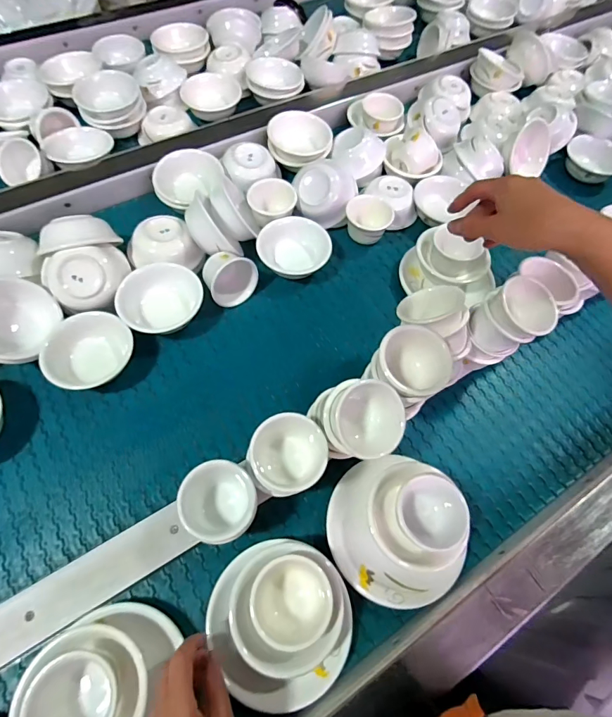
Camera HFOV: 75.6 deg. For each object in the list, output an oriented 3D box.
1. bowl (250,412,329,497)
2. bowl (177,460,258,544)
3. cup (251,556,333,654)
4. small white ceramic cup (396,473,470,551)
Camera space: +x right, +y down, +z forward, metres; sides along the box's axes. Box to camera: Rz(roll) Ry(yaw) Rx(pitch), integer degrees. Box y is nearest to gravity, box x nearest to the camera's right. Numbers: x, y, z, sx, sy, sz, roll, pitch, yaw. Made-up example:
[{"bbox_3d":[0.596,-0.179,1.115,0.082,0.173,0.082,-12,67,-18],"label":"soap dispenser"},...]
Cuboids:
[{"bbox_3d":[-0.019,0.100,0.416,0.075,0.051,0.074,1,65,-3],"label":"bowl"},{"bbox_3d":[-0.092,0.154,0.423,0.079,0.052,0.075,1,65,-3],"label":"bowl"},{"bbox_3d":[-0.015,0.244,0.402,0.075,0.054,0.077,1,65,-3],"label":"cup"},{"bbox_3d":[0.152,0.178,0.465,0.078,0.038,0.081,-7,77,31],"label":"small white ceramic cup"}]

